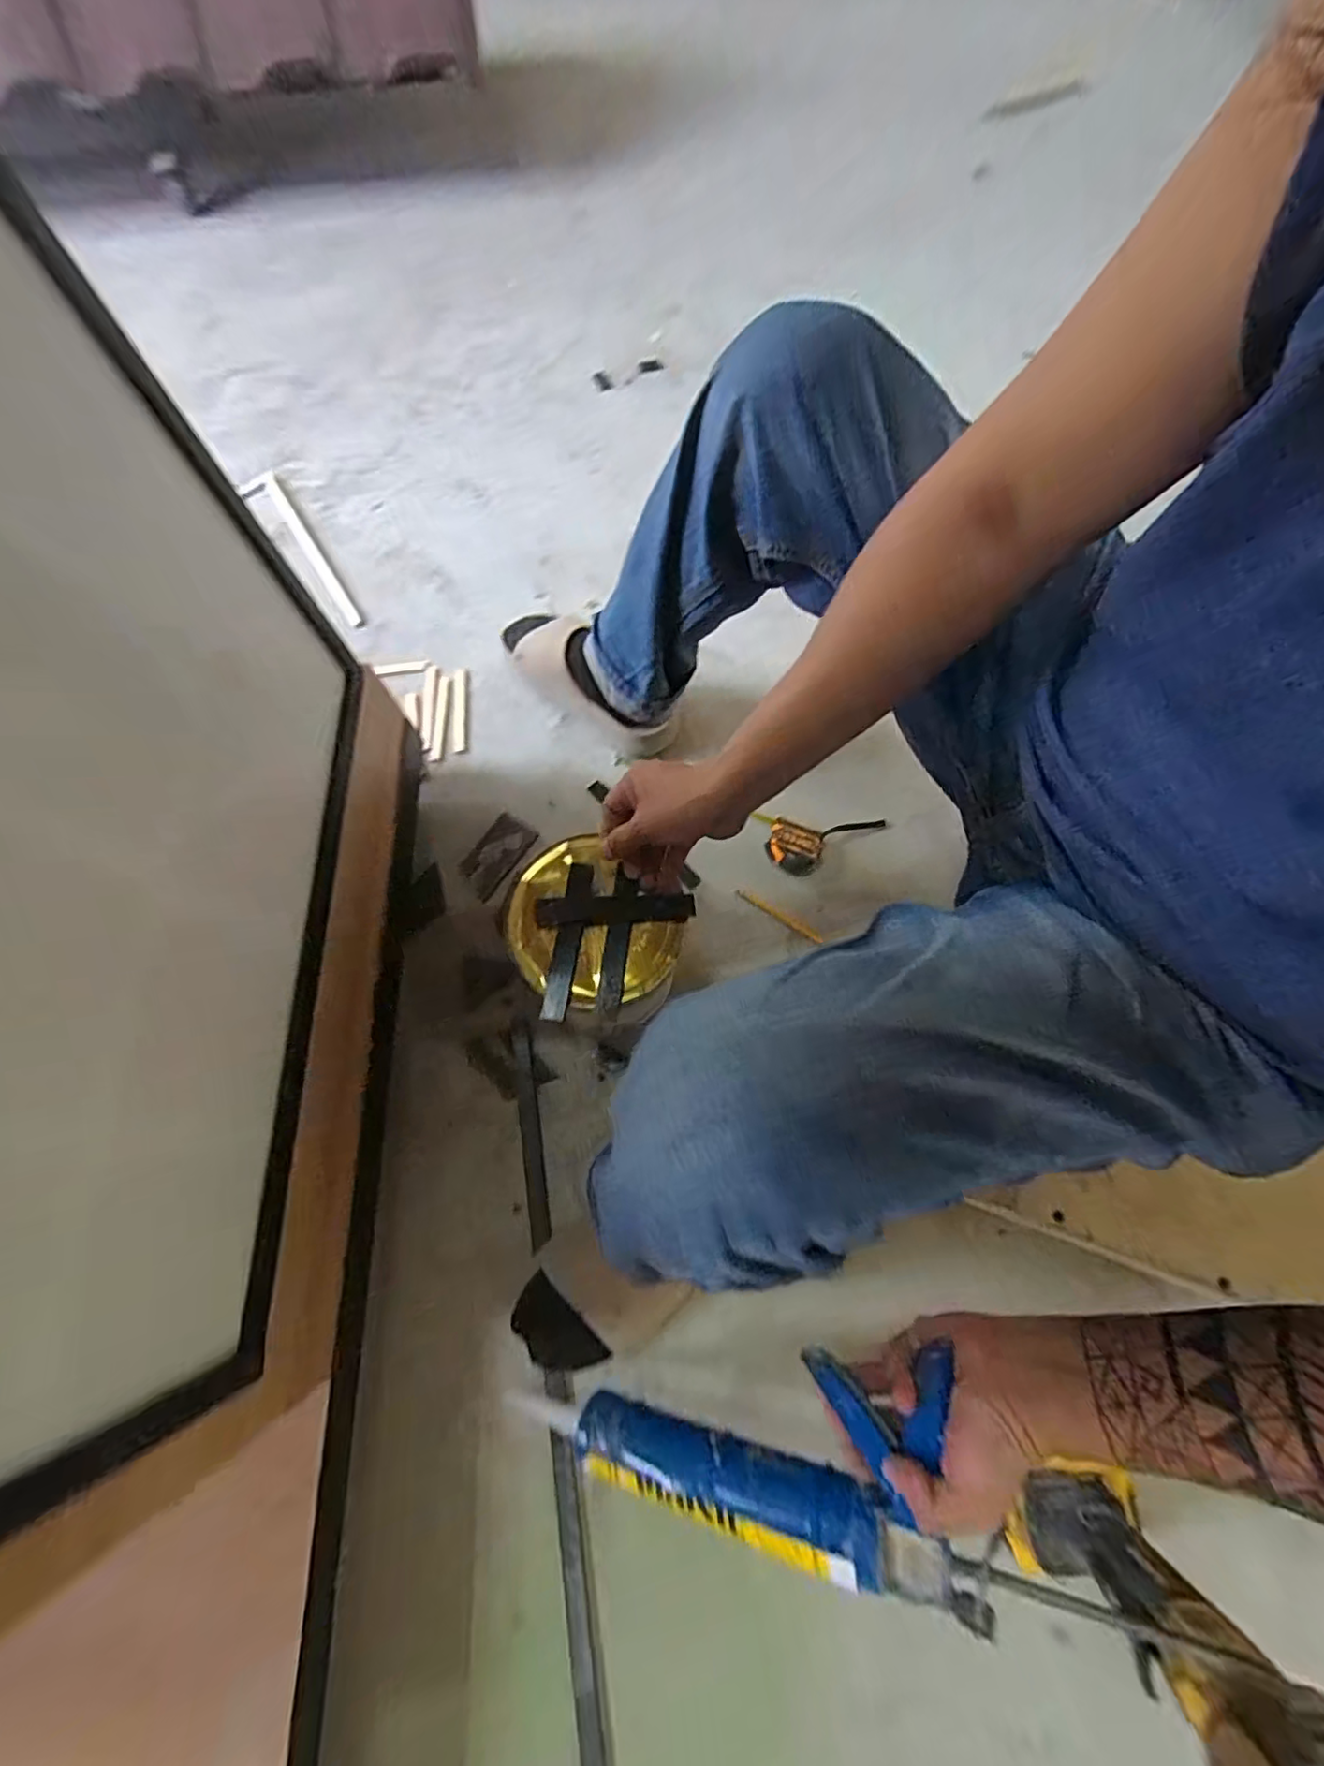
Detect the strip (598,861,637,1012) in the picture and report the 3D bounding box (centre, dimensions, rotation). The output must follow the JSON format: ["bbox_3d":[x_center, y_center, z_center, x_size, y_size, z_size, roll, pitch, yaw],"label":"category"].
[{"bbox_3d":[-0.039,0.054,0.545,0.019,0.009,0.123,6,76,1],"label":"strip"}]

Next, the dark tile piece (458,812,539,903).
[{"bbox_3d":[-0.213,-0.037,0.785,0.066,0.011,0.108,34,74,10],"label":"dark tile piece"}]

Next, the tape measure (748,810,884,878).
[{"bbox_3d":[0.210,-0.051,0.780,0.161,0.041,0.071,-2,71,-1],"label":"tape measure"}]

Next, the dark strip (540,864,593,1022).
[{"bbox_3d":[-0.083,0.051,0.544,0.022,0.004,0.140,10,77,-5],"label":"dark strip"}]

